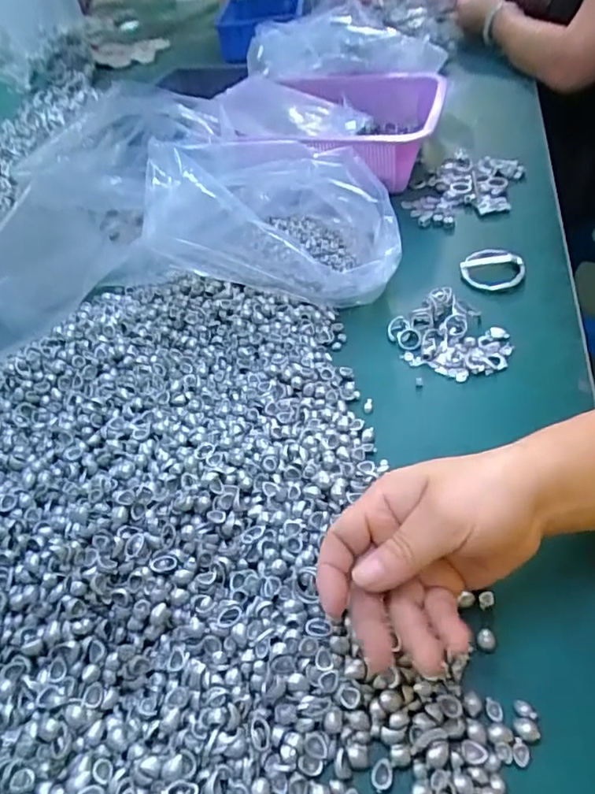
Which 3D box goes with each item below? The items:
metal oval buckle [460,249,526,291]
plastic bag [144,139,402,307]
[{"bbox_3d":[0.187,-0.126,0.532,0.056,0.012,0.059,-16,47,-10],"label":"metal oval buckle"},{"bbox_3d":[-0.021,-0.166,0.527,0.218,0.132,0.127,-2,46,3],"label":"plastic bag"}]

